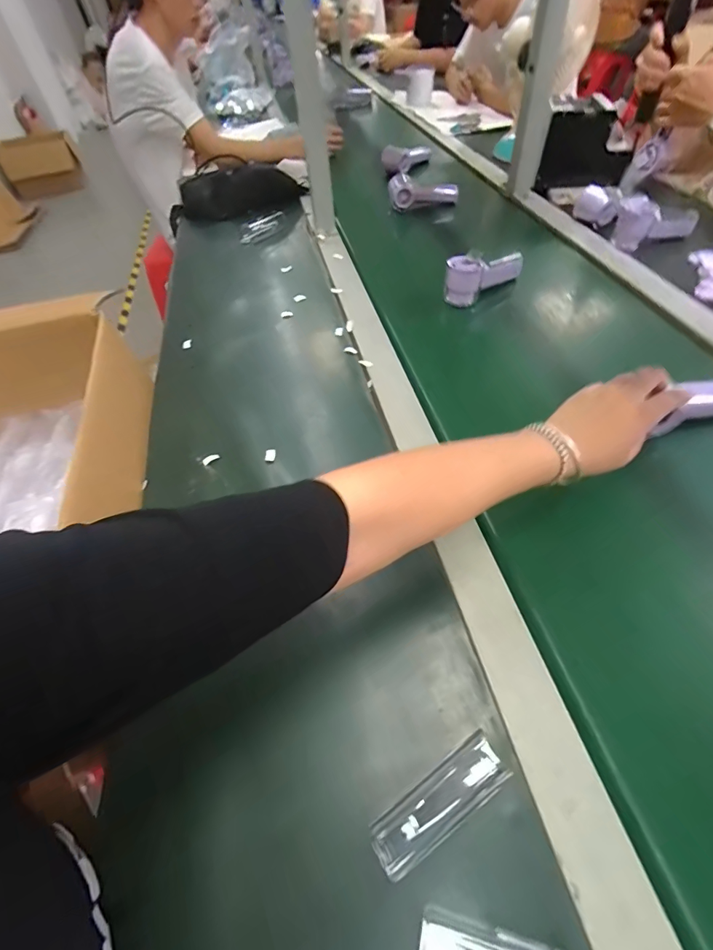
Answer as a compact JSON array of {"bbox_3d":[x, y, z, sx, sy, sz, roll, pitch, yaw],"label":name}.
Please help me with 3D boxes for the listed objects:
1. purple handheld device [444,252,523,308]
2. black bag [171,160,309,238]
[{"bbox_3d":[0.206,-0.330,0.686,0.137,0.064,0.043,-30,55,-17],"label":"purple handheld device"},{"bbox_3d":[-0.302,-0.701,1.035,0.338,0.107,0.085,-15,52,-6],"label":"black bag"}]

